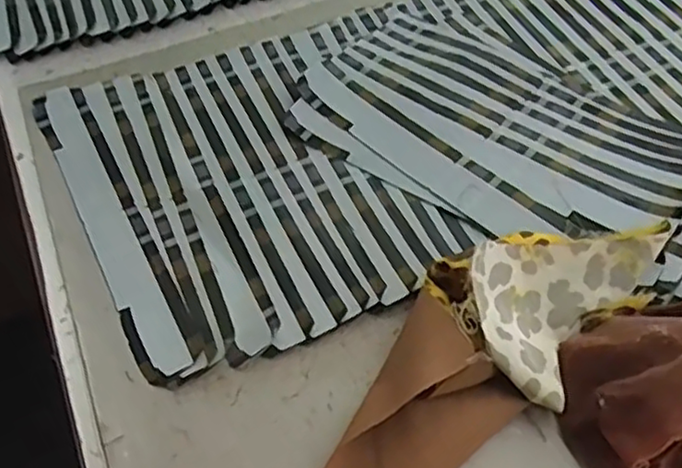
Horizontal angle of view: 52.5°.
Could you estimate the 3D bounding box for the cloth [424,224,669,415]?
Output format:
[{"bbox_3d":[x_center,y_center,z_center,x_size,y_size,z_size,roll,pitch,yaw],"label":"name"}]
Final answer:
[{"bbox_3d":[0.108,0.023,0.376,0.092,0.028,0.116,35,63,27],"label":"cloth"}]

